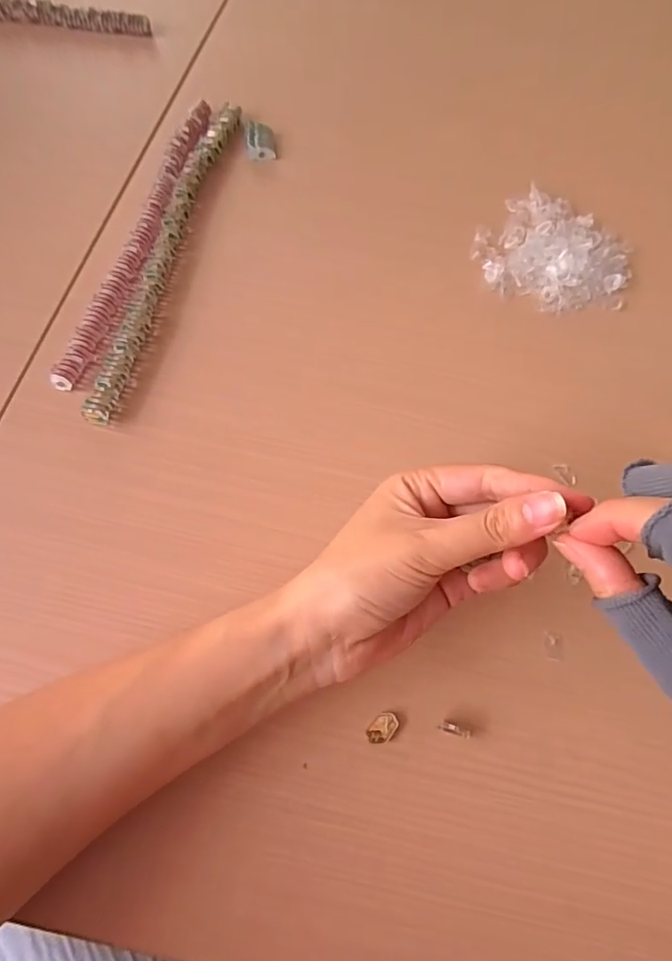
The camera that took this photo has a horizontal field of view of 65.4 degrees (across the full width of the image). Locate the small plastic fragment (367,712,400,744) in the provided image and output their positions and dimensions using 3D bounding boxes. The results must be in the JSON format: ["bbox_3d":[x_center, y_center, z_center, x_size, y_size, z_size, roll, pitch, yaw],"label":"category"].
[{"bbox_3d":[0.023,0.121,0.254,0.011,0.004,0.016,41,71,14],"label":"small plastic fragment"}]

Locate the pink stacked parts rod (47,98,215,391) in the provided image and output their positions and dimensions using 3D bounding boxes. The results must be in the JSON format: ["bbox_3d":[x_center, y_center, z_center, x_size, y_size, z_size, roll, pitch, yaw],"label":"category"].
[{"bbox_3d":[-0.134,-0.176,0.367,0.017,0.016,0.266,13,69,3],"label":"pink stacked parts rod"}]

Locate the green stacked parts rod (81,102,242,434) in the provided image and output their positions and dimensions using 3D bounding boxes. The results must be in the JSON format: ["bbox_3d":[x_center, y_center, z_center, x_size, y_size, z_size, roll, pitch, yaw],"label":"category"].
[{"bbox_3d":[-0.116,-0.167,0.364,0.021,0.015,0.286,12,69,2],"label":"green stacked parts rod"}]

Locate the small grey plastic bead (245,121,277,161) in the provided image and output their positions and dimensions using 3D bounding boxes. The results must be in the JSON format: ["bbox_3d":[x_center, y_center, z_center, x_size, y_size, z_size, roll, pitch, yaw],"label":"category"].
[{"bbox_3d":[-0.059,-0.270,0.414,0.023,0.012,0.029,-10,67,-7],"label":"small grey plastic bead"}]

